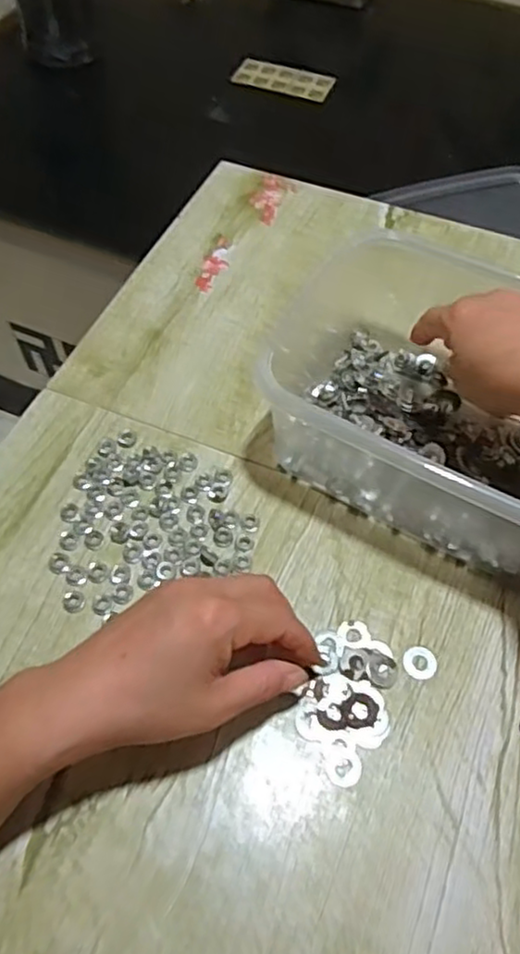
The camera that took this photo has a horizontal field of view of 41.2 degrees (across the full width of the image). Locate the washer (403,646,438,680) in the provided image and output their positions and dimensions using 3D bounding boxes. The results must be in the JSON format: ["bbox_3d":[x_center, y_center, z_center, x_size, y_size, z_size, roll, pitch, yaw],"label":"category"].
[{"bbox_3d":[0.089,0.104,0.386,0.018,0.004,0.018,1,57,-1],"label":"washer"}]

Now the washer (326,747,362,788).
[{"bbox_3d":[0.043,0.148,0.352,0.018,0.004,0.019,1,57,-1],"label":"washer"}]

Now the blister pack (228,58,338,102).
[{"bbox_3d":[0.033,-0.527,0.918,0.129,0.011,0.050,17,71,8],"label":"blister pack"}]

